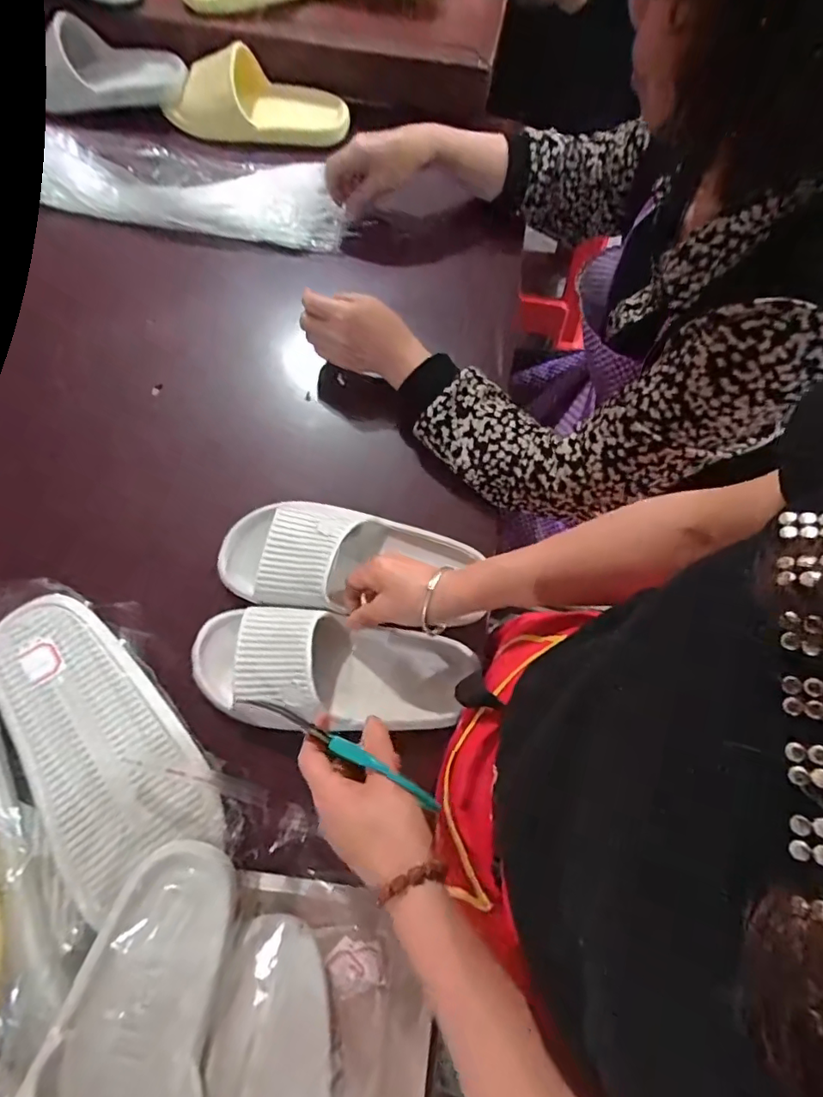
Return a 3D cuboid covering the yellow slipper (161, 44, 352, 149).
[{"bbox_3d":[-0.218,-0.635,0.769,0.250,0.083,0.098,-4,68,-14],"label":"yellow slipper"}]

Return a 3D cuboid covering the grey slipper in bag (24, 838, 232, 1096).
[{"bbox_3d":[-0.175,0.311,0.328,0.097,0.064,0.235,5,50,3],"label":"grey slipper in bag"}]

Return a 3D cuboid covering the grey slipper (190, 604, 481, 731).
[{"bbox_3d":[-0.071,0.109,0.488,0.249,0.064,0.100,7,69,-7],"label":"grey slipper"}]

